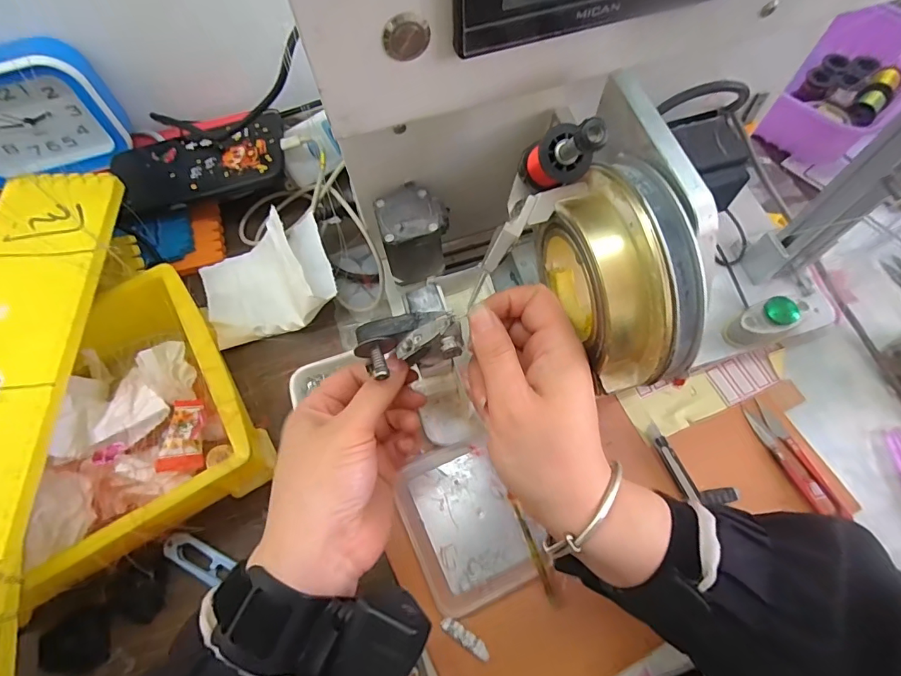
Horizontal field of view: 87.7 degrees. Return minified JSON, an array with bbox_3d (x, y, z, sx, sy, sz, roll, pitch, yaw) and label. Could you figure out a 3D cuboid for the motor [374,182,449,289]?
[{"bbox_3d":[-0.027,-0.075,0.351,0.053,0.051,0.061,-21,68,-7],"label":"motor"}]

